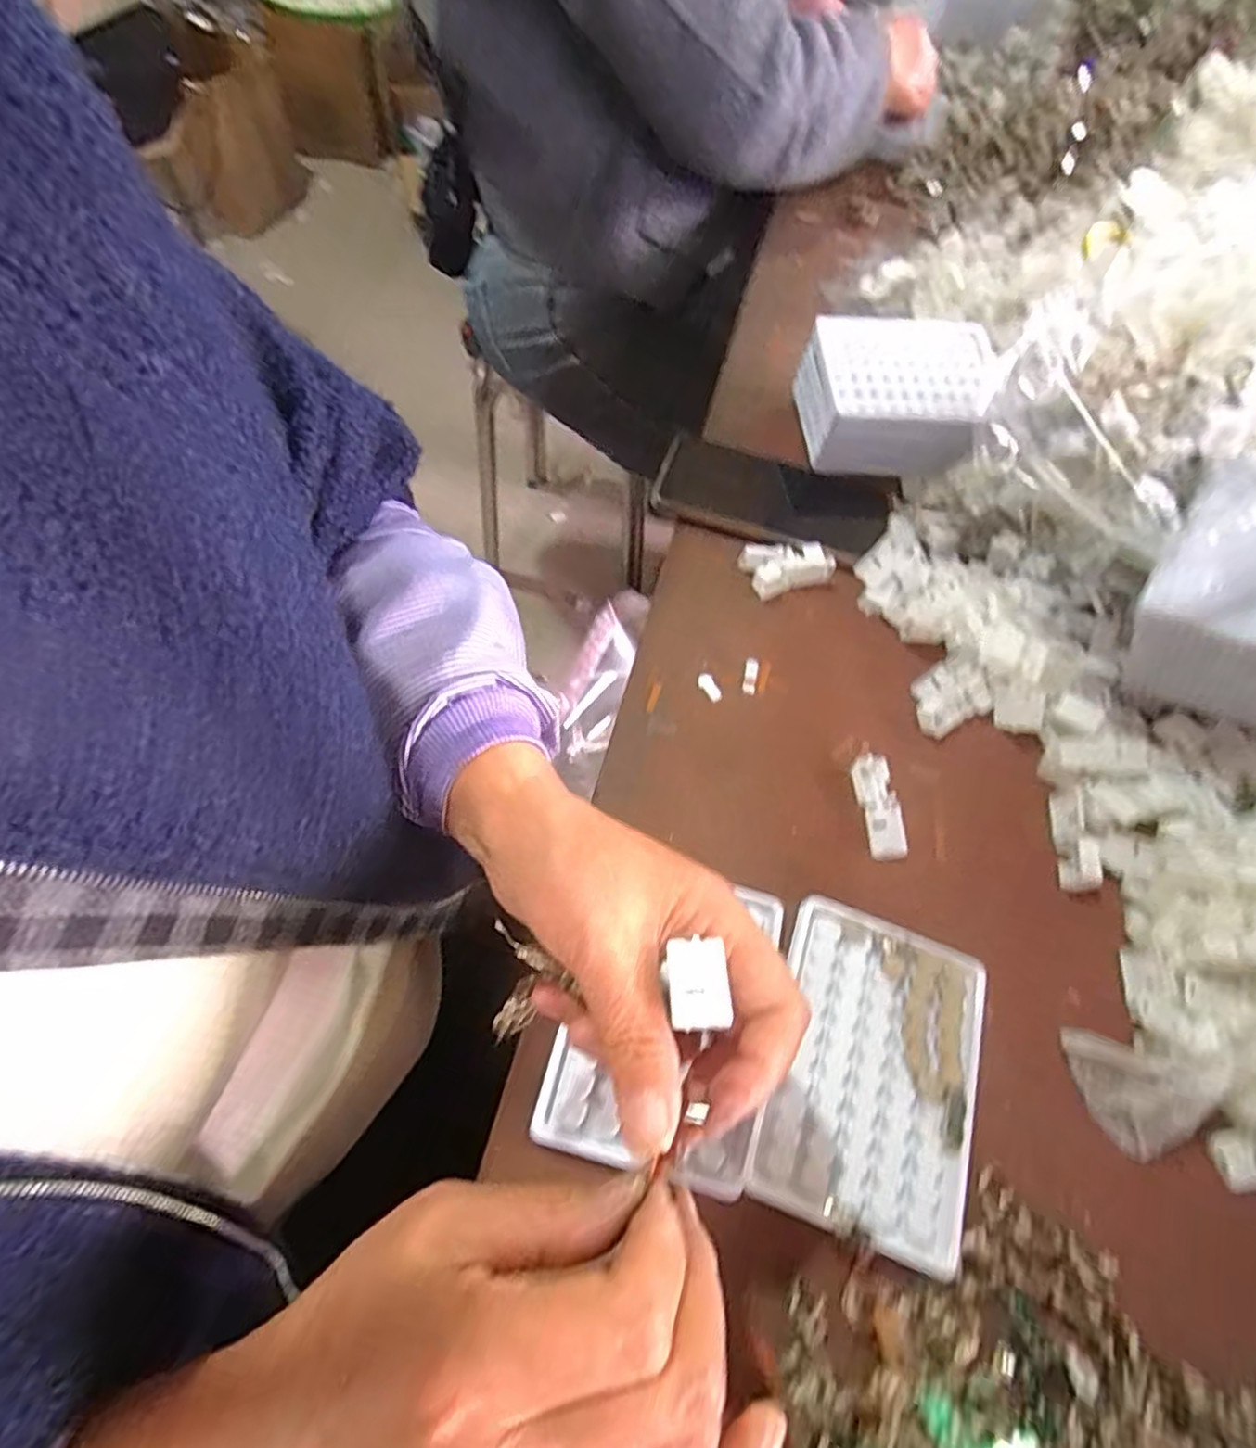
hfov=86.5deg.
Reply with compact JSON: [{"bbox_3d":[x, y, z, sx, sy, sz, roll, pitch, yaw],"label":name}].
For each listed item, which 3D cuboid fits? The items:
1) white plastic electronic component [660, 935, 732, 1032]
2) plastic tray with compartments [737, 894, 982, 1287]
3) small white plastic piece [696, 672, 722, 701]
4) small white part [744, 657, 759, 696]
[{"bbox_3d":[0.023,0.086,0.221,0.020,0.004,0.027,-9,65,9],"label":"white plastic electronic component"},{"bbox_3d":[0.114,0.160,0.311,0.094,0.012,0.133,20,62,7],"label":"plastic tray with compartments"},{"bbox_3d":[0.050,-0.023,0.413,0.010,0.004,0.019,-24,65,-16],"label":"small white plastic piece"},{"bbox_3d":[0.077,-0.031,0.420,0.008,0.005,0.025,12,61,2],"label":"small white part"}]

